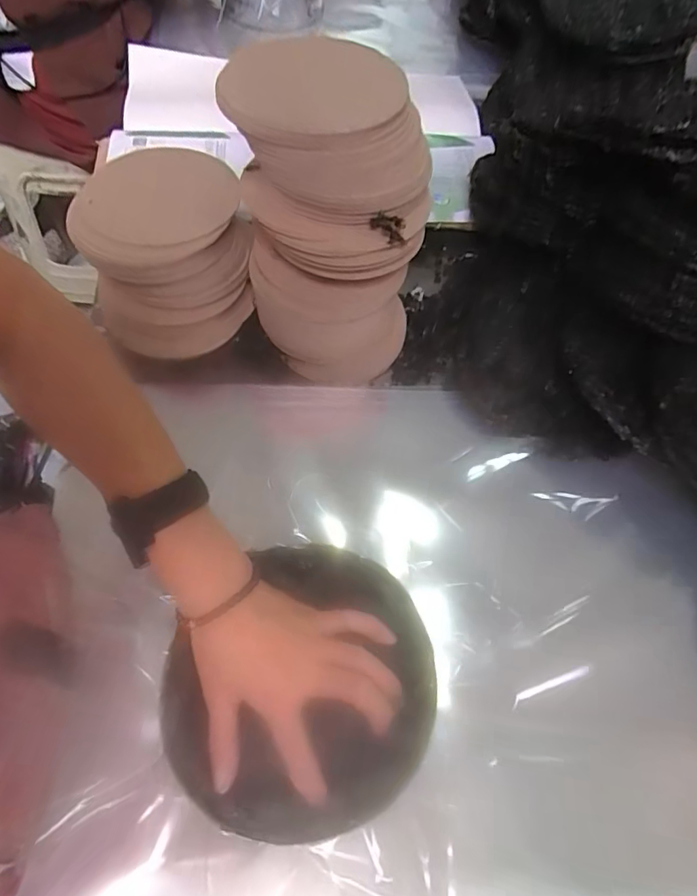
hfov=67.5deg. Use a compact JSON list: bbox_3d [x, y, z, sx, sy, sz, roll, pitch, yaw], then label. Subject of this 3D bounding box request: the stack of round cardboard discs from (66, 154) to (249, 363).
[{"bbox_3d":[-0.172,-0.195,0.507,0.146,0.109,0.170,-13,62,-9],"label":"stack of round cardboard discs"}]

